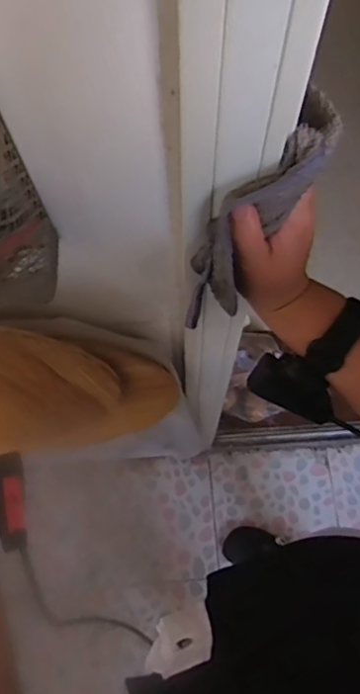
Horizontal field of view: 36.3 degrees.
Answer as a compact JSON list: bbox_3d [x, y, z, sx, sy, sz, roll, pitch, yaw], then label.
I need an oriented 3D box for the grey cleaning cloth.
[{"bbox_3d":[0.048,-0.084,0.371,0.046,0.165,0.046,46,39,15],"label":"grey cleaning cloth"}]

